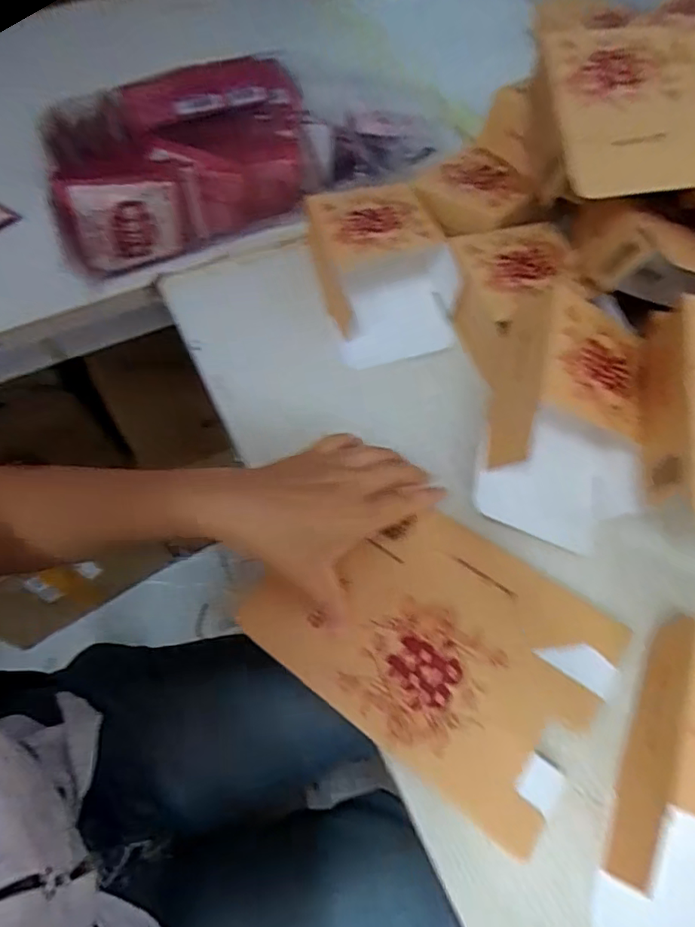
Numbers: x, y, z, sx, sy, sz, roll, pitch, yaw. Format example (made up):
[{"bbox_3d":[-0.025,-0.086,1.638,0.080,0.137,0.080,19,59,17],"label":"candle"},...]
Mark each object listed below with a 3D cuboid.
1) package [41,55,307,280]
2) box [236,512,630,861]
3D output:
[{"bbox_3d":[-0.176,-0.305,0.559,0.262,0.104,0.178,-30,61,-16],"label":"package"},{"bbox_3d":[0.054,0.106,0.347,0.198,0.021,0.147,31,64,20],"label":"box"}]

